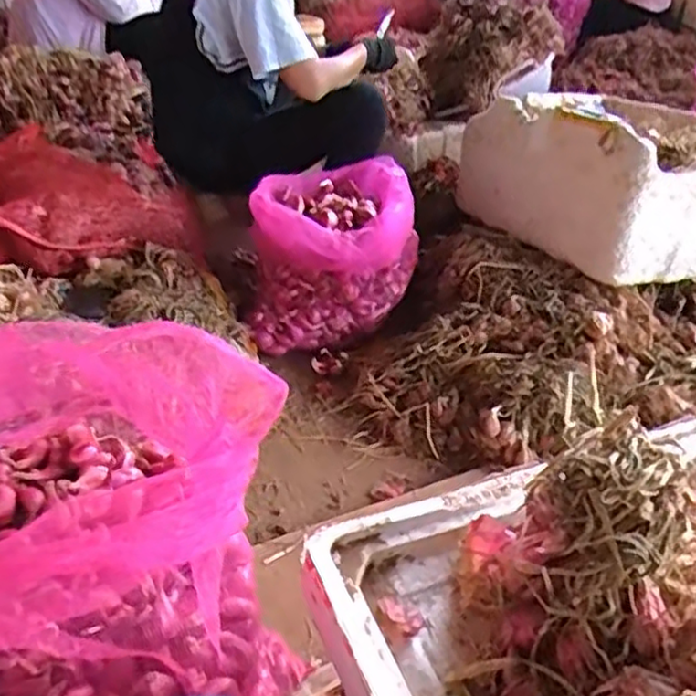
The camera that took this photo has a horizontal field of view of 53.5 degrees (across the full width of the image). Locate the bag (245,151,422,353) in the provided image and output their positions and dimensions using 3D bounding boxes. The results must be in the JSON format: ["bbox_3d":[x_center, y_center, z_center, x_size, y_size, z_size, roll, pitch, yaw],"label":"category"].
[{"bbox_3d":[-0.038,-0.209,1.471,0.342,0.278,0.292,-4,37,-5],"label":"bag"}]

